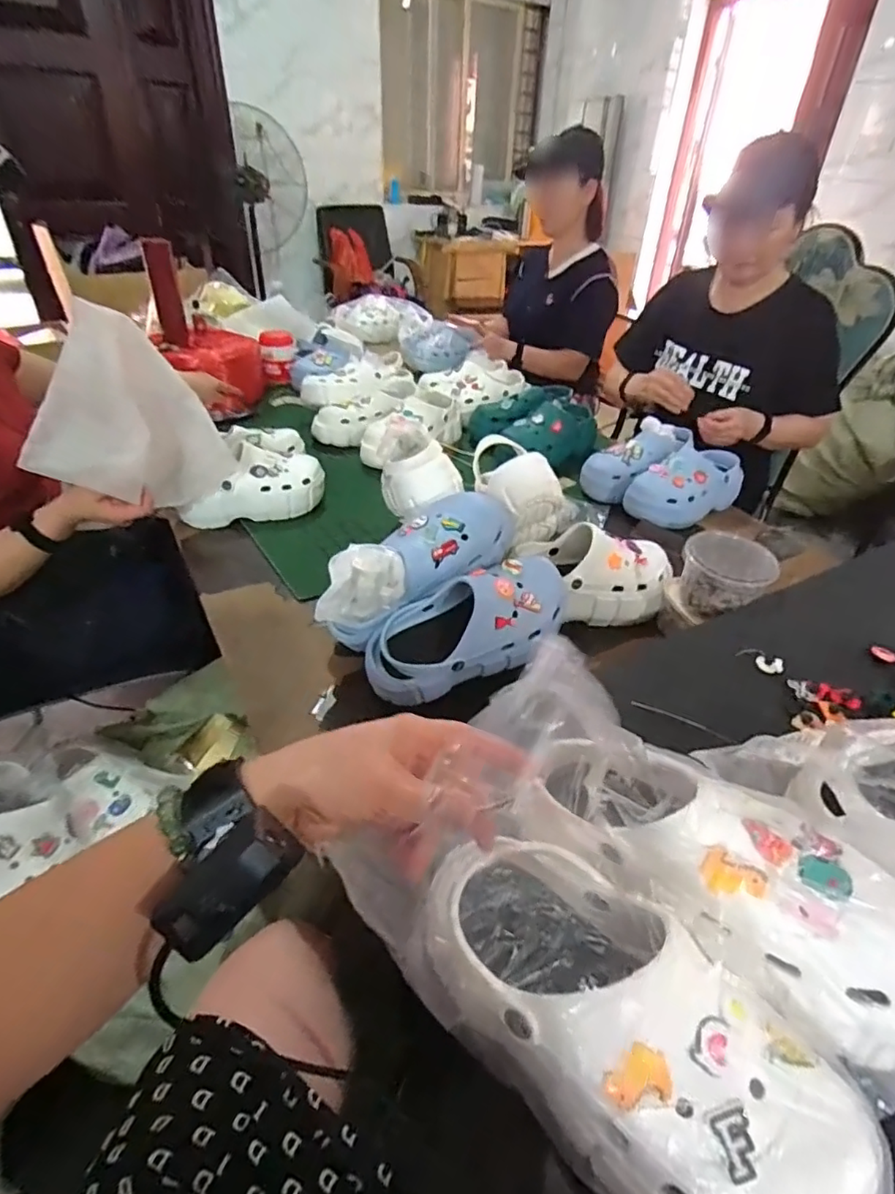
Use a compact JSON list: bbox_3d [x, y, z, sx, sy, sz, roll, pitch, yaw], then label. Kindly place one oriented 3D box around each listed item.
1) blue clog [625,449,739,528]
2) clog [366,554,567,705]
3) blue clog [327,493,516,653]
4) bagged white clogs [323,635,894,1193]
[{"bbox_3d":[0.456,-0.210,1.098,0.226,0.095,0.107,-16,41,-22],"label":"blue clog"},{"bbox_3d":[0.027,0.029,0.680,0.264,0.089,0.093,-26,44,-10],"label":"clog"},{"bbox_3d":[-0.035,-0.034,0.704,0.262,0.096,0.091,-41,48,-4],"label":"blue clog"},{"bbox_3d":[0.110,0.180,0.329,0.280,0.114,0.203,29,45,31],"label":"bagged white clogs"}]

